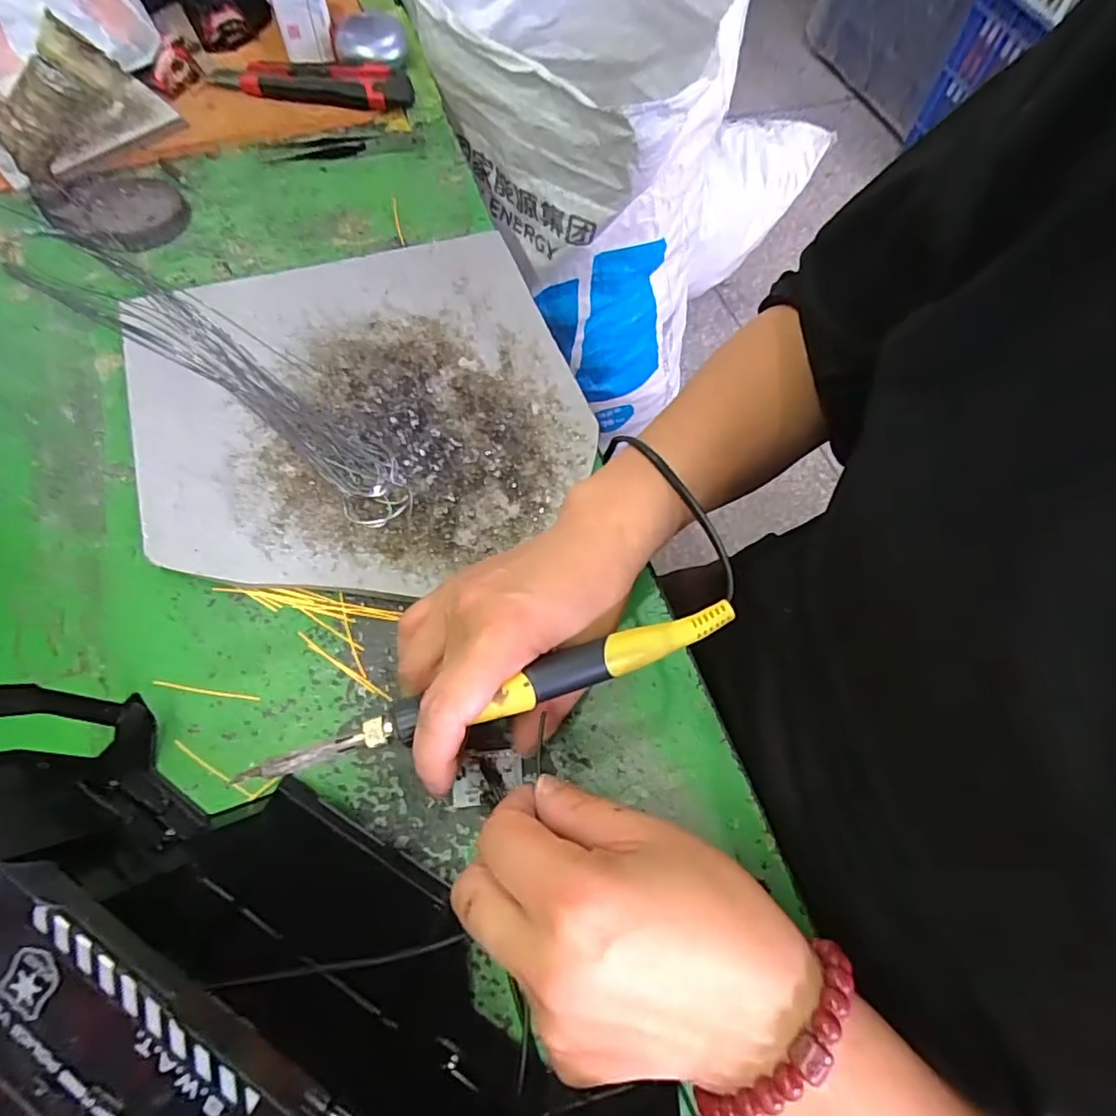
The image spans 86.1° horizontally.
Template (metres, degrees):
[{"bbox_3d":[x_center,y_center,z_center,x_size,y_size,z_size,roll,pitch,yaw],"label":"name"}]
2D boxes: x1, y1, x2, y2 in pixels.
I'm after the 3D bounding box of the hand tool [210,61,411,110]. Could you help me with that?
[{"bbox_3d":[-0.205,-0.389,0.490,0.175,0.027,0.025,8,66,2],"label":"hand tool"}]

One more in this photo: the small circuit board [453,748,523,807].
[{"bbox_3d":[-0.033,0.102,0.279,0.031,0.006,0.024,-2,66,-3],"label":"small circuit board"}]

